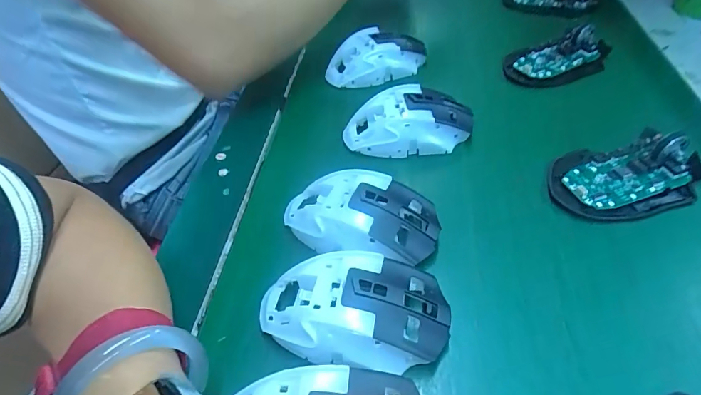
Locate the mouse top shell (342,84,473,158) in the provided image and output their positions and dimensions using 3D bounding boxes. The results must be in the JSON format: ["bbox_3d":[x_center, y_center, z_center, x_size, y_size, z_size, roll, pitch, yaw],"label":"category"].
[{"bbox_3d":[0.051,-0.069,0.376,0.111,0.034,0.058,-3,47,5],"label":"mouse top shell"}]

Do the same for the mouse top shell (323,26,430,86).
[{"bbox_3d":[0.028,-0.161,0.467,0.114,0.035,0.072,-7,46,1],"label":"mouse top shell"}]

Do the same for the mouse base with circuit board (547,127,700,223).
[{"bbox_3d":[0.211,-0.020,0.320,0.112,0.030,0.069,-11,46,-3],"label":"mouse base with circuit board"}]

